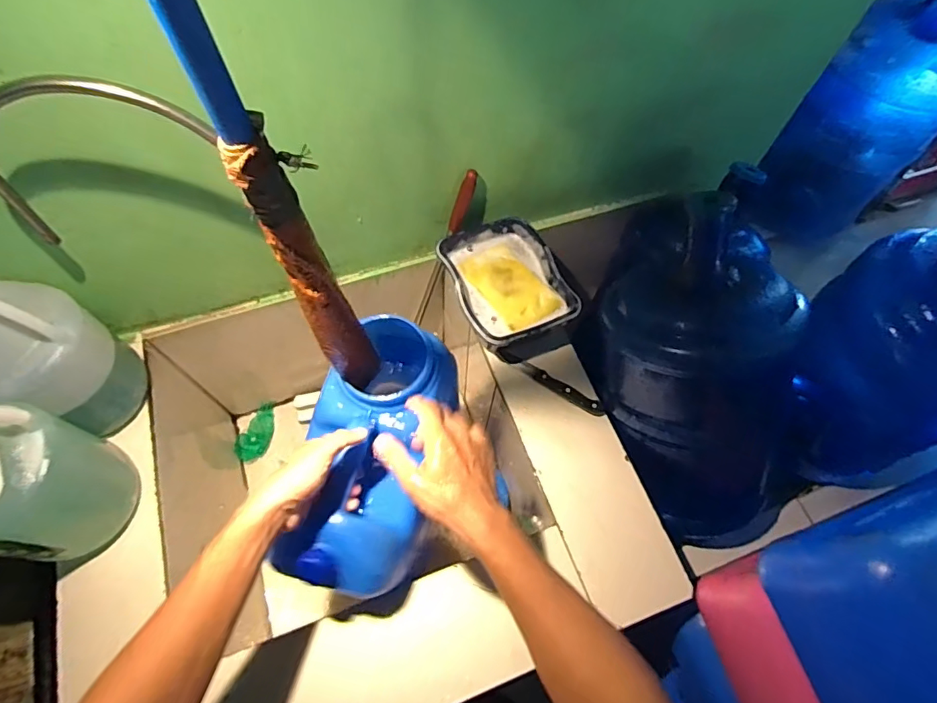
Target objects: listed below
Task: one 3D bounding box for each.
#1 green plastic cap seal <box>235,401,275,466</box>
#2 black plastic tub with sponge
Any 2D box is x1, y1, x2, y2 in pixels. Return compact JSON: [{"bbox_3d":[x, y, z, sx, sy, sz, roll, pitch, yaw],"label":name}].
[{"bbox_3d":[-0.449,0.173,1.077,0.064,0.014,0.129,30,66,-24],"label":"green plastic cap seal"},{"bbox_3d":[0.052,-0.100,0.786,0.163,0.084,0.200,-21,66,-13],"label":"black plastic tub with sponge"}]

